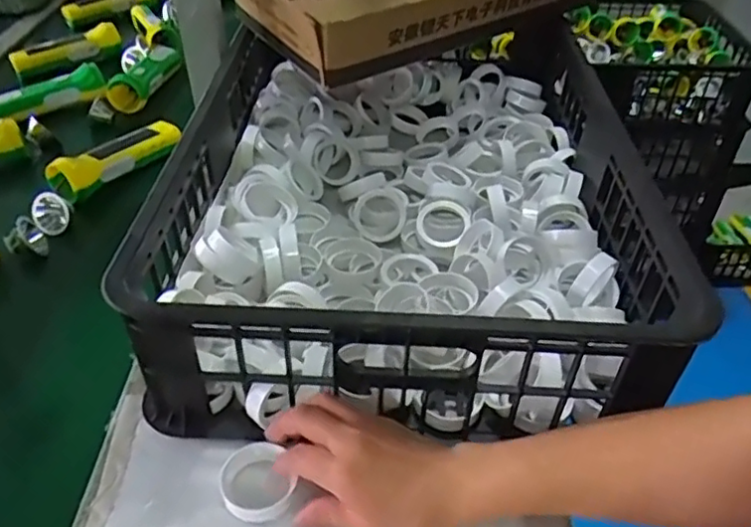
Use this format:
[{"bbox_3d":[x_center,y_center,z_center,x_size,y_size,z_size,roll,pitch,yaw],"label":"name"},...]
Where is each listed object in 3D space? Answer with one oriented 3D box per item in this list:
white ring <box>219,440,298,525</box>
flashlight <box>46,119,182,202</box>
[{"bbox_3d":[-0.084,0.152,0.443,0.050,0.012,0.054,-1,42,1],"label":"white ring"},{"bbox_3d":[-0.303,-0.130,0.752,0.044,0.043,0.166,21,44,24],"label":"flashlight"}]

